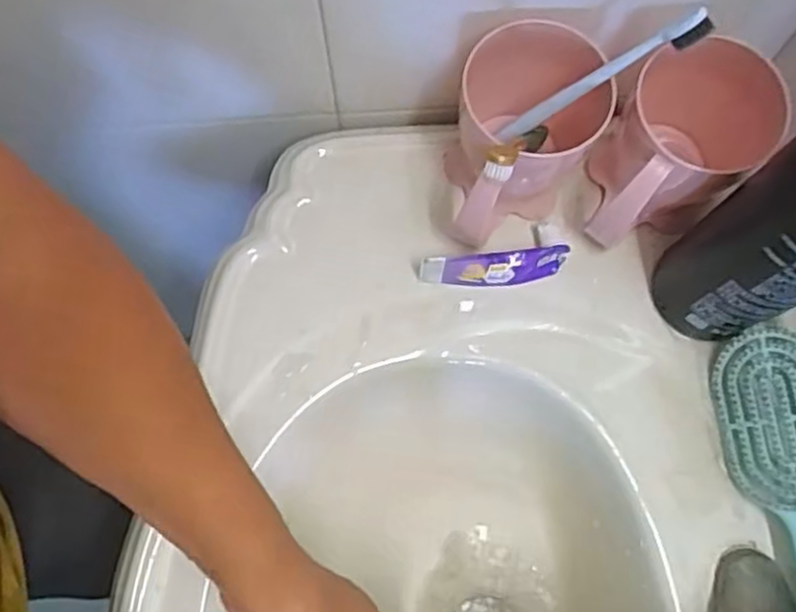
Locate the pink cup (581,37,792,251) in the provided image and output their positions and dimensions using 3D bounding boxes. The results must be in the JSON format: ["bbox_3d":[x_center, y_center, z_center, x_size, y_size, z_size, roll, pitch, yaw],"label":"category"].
[{"bbox_3d":[0.184,-0.104,0.507,0.088,0.110,0.127,34,78,9],"label":"pink cup"}]

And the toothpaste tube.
[{"bbox_3d":[0.067,-0.026,0.530,0.102,0.028,0.019,-5,75,-1],"label":"toothpaste tube"}]

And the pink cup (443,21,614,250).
[{"bbox_3d":[0.081,-0.105,0.511,0.097,0.111,0.132,15,75,4],"label":"pink cup"}]

